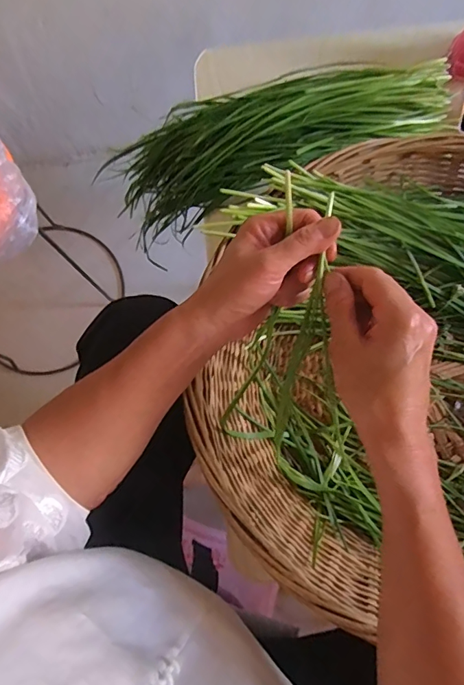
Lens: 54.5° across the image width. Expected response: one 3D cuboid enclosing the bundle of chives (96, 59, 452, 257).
[{"bbox_3d":[0.051,-0.276,0.578,0.408,0.098,0.160,-20,77,-3],"label":"bundle of chives"}]

